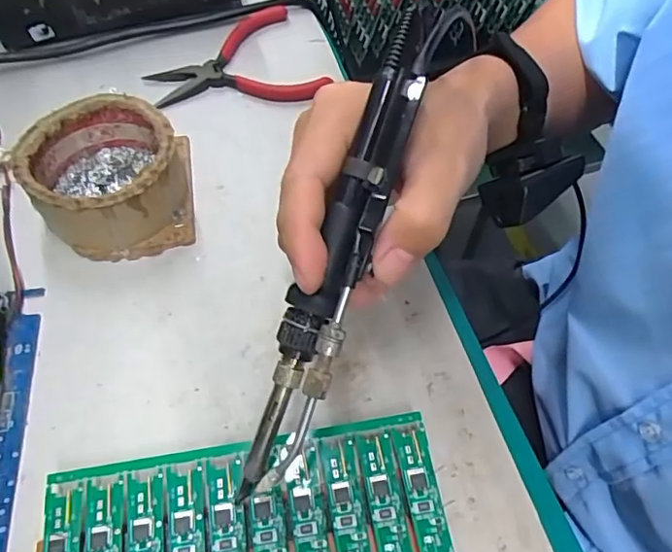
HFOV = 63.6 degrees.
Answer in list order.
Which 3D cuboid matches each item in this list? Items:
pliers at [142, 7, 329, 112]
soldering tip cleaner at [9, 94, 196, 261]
[{"bbox_3d":[-0.074,-0.148,0.389,0.116,0.012,0.090,-23,62,-14],"label":"pliers"},{"bbox_3d":[-0.130,-0.057,0.313,0.085,0.046,0.087,-12,59,-9],"label":"soldering tip cleaner"}]

